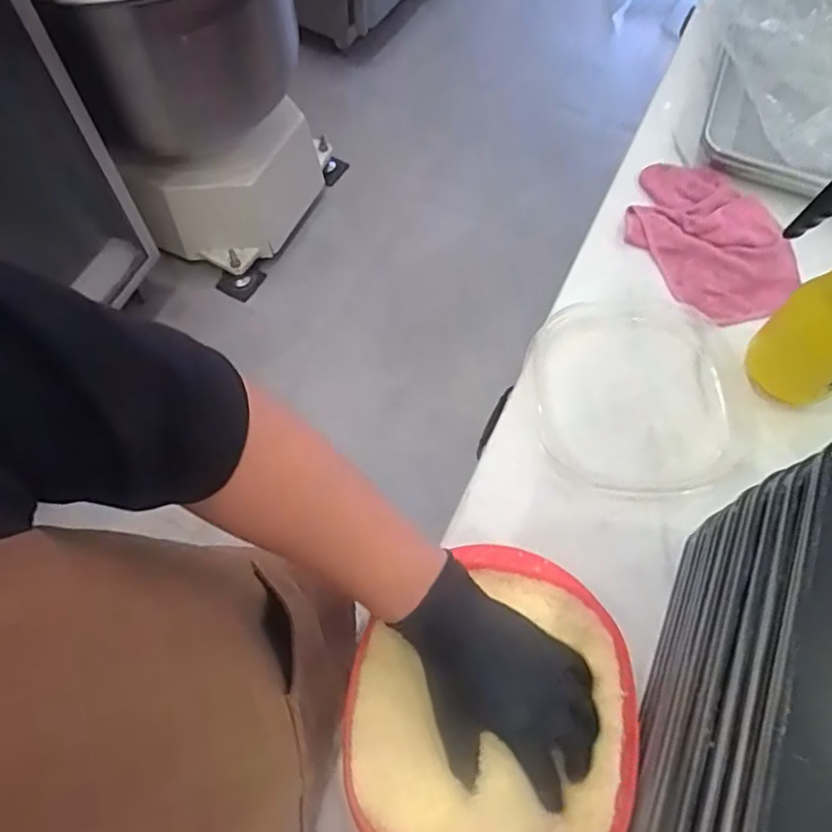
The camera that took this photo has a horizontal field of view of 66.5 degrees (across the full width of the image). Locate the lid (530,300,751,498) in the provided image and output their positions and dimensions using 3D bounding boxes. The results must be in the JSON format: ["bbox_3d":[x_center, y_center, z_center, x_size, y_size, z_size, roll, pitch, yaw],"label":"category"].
[{"bbox_3d":[0.234,-0.023,0.663,0.217,0.013,0.217,0,66,0],"label":"lid"}]

